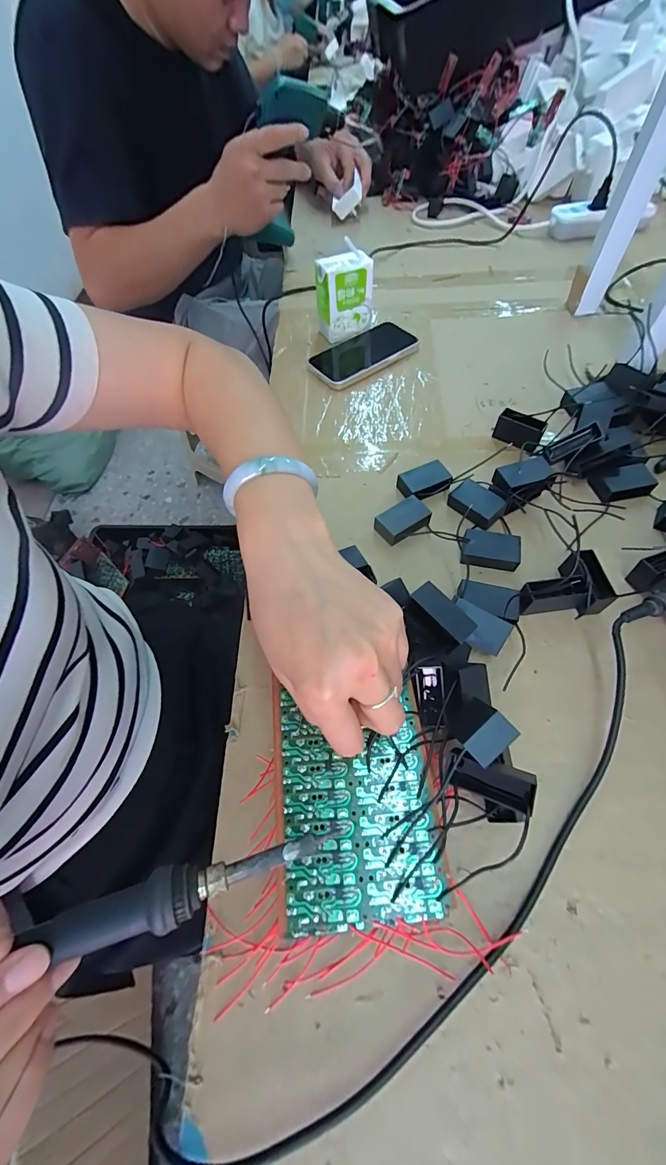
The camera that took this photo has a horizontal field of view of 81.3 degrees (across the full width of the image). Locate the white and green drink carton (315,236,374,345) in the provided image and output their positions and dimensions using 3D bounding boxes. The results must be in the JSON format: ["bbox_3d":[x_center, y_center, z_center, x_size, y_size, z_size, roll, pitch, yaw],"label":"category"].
[{"bbox_3d":[0.014,-0.377,0.514,0.068,0.090,0.045,-27,62,-12],"label":"white and green drink carton"}]

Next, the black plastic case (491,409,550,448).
[{"bbox_3d":[0.201,-0.166,0.420,0.049,0.033,0.016,32,67,19],"label":"black plastic case"}]

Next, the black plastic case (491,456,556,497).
[{"bbox_3d":[0.180,-0.096,0.371,0.050,0.040,0.027,-14,60,-5],"label":"black plastic case"}]

